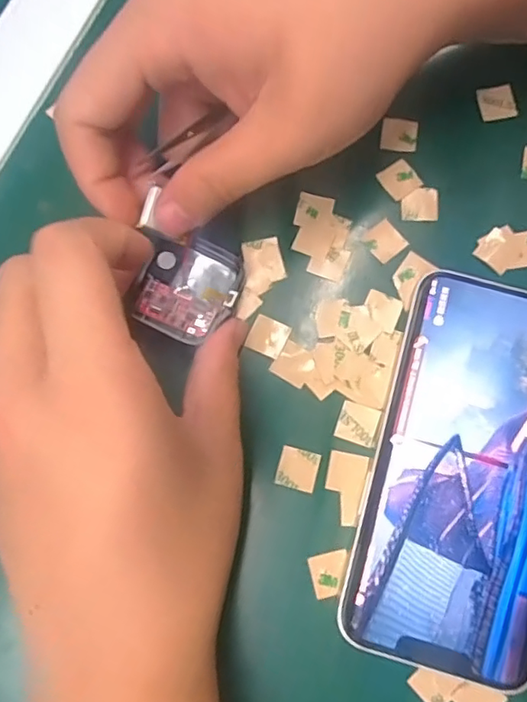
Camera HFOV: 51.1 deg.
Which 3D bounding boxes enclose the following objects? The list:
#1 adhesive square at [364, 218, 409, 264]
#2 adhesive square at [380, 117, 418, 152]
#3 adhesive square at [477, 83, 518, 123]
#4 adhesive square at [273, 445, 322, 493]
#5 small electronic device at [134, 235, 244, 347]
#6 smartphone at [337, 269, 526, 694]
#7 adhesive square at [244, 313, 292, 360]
[{"bbox_3d":[0.051,-0.047,0.233,0.014,0.004,0.015,-38,82,-4],"label":"adhesive square"},{"bbox_3d":[0.060,-0.096,0.241,0.015,0.004,0.015,8,77,2],"label":"adhesive square"},{"bbox_3d":[0.104,-0.111,0.244,0.015,0.004,0.016,-11,77,-2],"label":"adhesive square"},{"bbox_3d":[0.013,0.046,0.213,0.015,0.004,0.015,15,78,4],"label":"adhesive square"},{"bbox_3d":[-0.029,-0.025,0.220,0.038,0.010,0.043,18,78,4],"label":"small electronic device"},{"bbox_3d":[0.079,0.043,0.209,0.071,0.007,0.143,17,78,4],"label":"smartphone"},{"bbox_3d":[0.002,-0.006,0.224,0.015,0.004,0.015,24,78,6],"label":"adhesive square"}]

